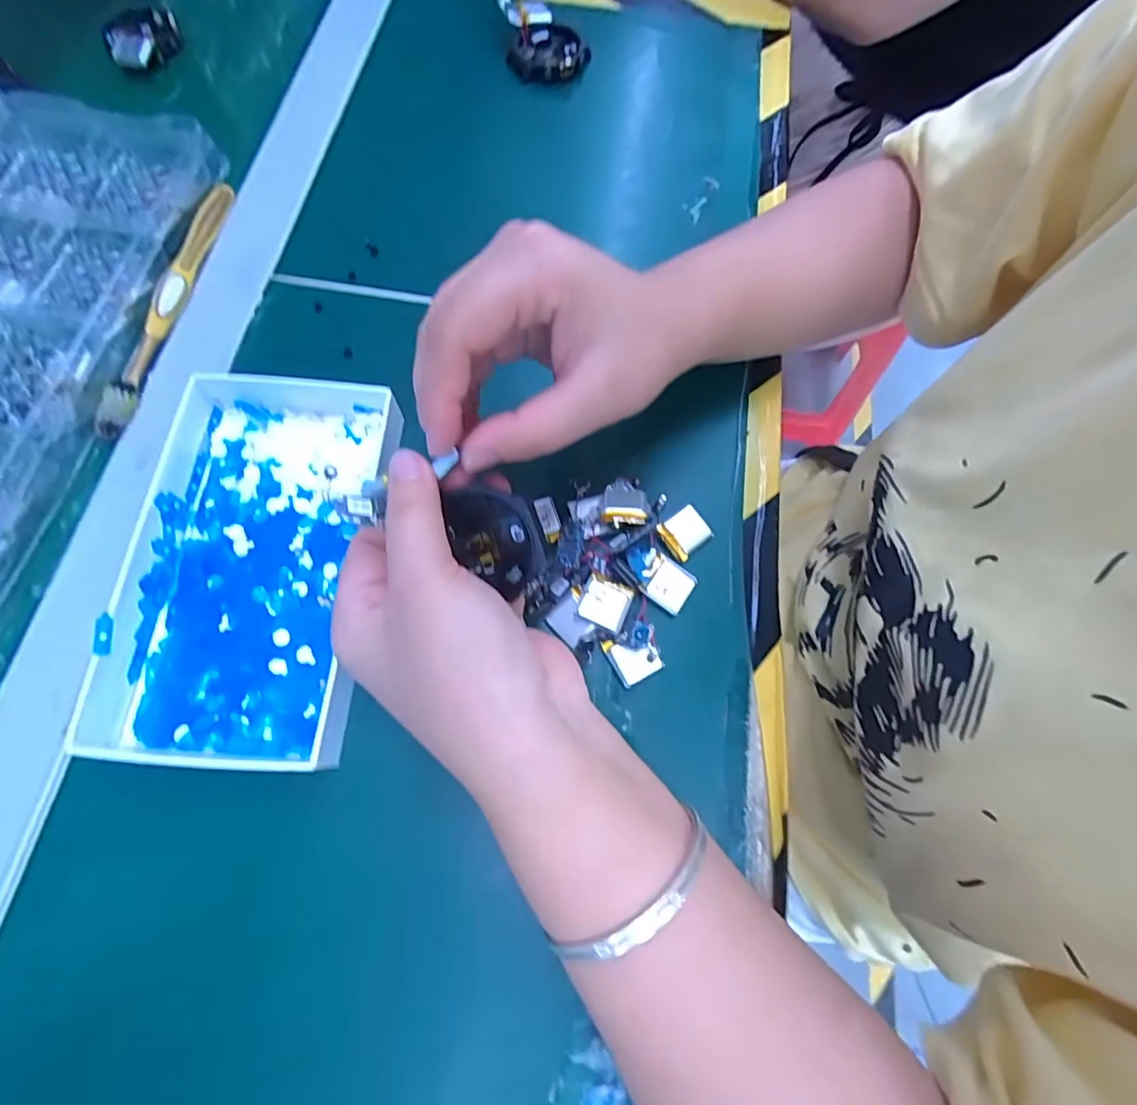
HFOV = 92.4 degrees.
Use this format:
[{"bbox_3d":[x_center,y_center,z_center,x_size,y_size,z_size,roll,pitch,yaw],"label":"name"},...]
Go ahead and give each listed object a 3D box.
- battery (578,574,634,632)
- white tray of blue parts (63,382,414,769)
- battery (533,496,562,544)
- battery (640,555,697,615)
[{"bbox_3d":[0.017,0.024,0.253,0.021,0.011,0.022,24,70,4],"label":"battery"},{"bbox_3d":[-0.144,0.002,0.251,0.106,0.026,0.175,3,70,-2],"label":"white tray of blue parts"},{"bbox_3d":[-0.010,-0.018,0.270,0.010,0.004,0.022,-17,72,-10],"label":"battery"},{"bbox_3d":[0.049,0.015,0.262,0.022,0.004,0.023,35,71,8],"label":"battery"}]

